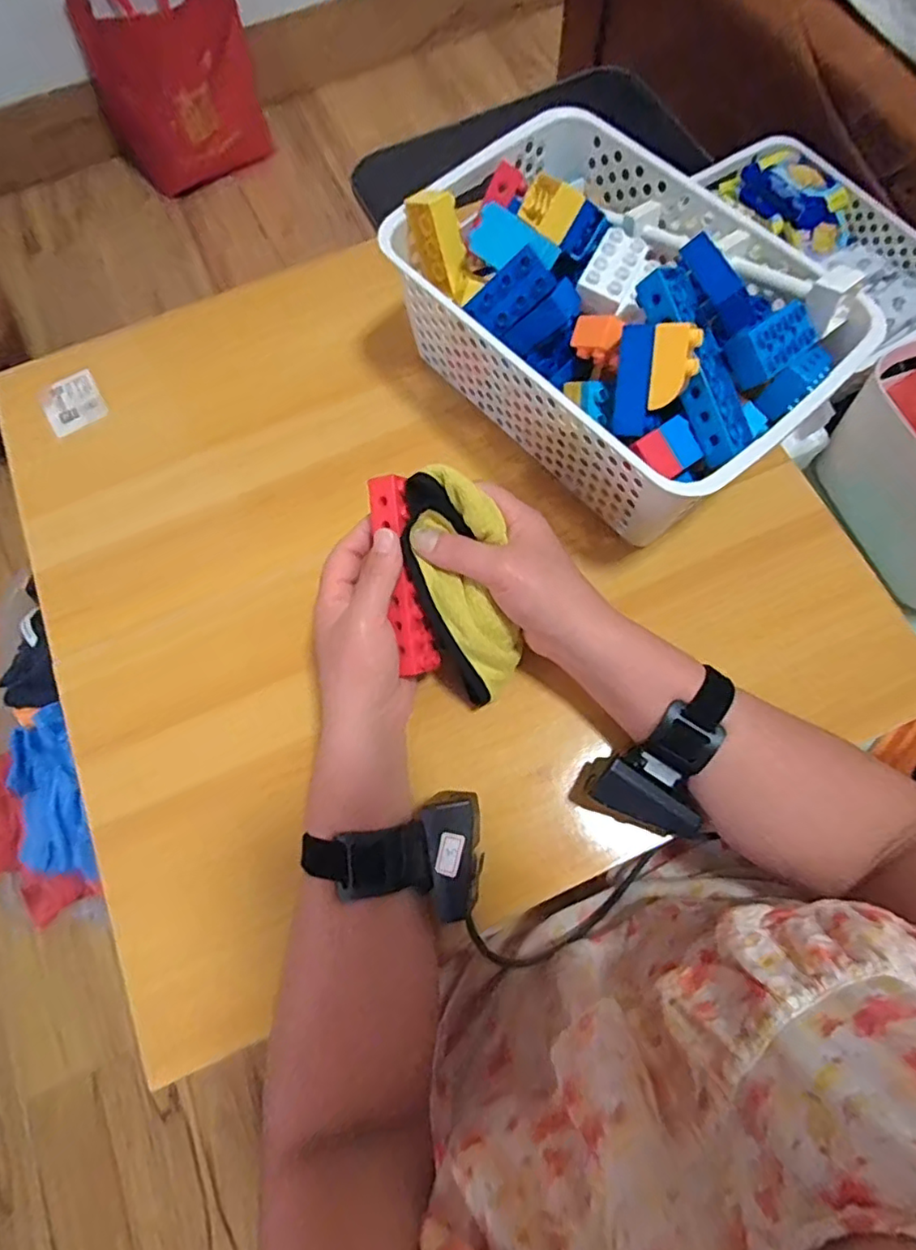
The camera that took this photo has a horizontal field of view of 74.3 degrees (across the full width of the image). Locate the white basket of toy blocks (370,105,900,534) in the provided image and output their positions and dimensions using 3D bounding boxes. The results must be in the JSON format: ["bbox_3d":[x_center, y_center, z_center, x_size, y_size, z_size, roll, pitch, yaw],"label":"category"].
[{"bbox_3d":[0.110,-0.223,0.445,0.208,0.118,0.308,-39,74,-11],"label":"white basket of toy blocks"}]

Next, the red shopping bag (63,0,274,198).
[{"bbox_3d":[-0.562,-1.095,1.212,0.303,0.289,0.223,-33,73,-9],"label":"red shopping bag"}]

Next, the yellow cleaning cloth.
[{"bbox_3d":[0.004,-0.023,0.389,0.060,0.024,0.153,-15,106,-3],"label":"yellow cleaning cloth"}]

